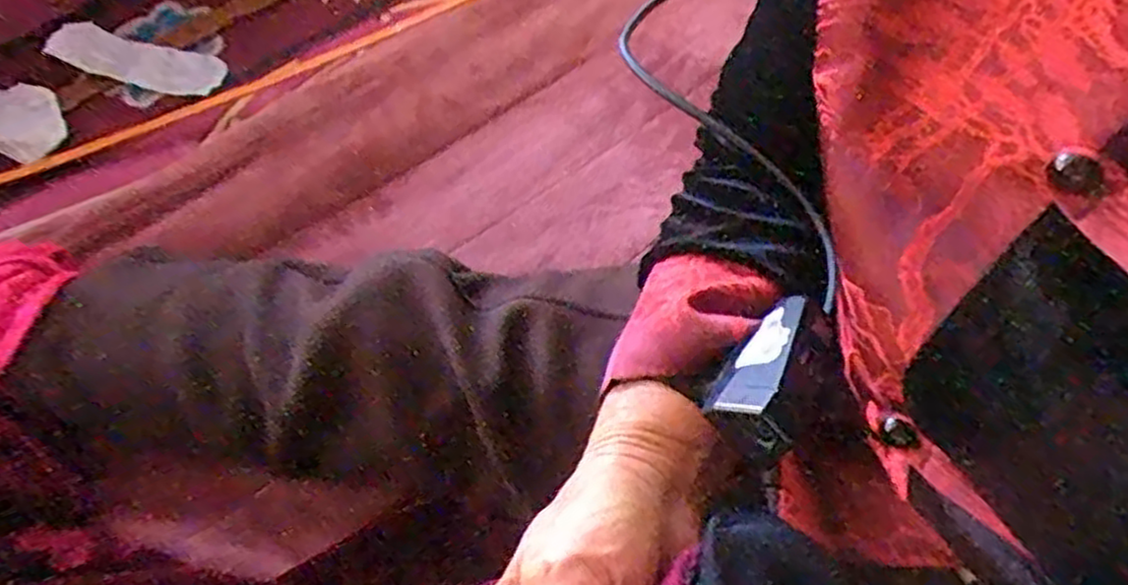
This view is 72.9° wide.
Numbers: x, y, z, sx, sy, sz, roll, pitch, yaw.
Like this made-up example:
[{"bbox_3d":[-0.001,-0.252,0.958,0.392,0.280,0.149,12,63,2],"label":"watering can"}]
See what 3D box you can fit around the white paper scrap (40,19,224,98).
[{"bbox_3d":[-0.437,-0.238,0.785,0.174,0.022,0.062,12,59,-7],"label":"white paper scrap"}]

